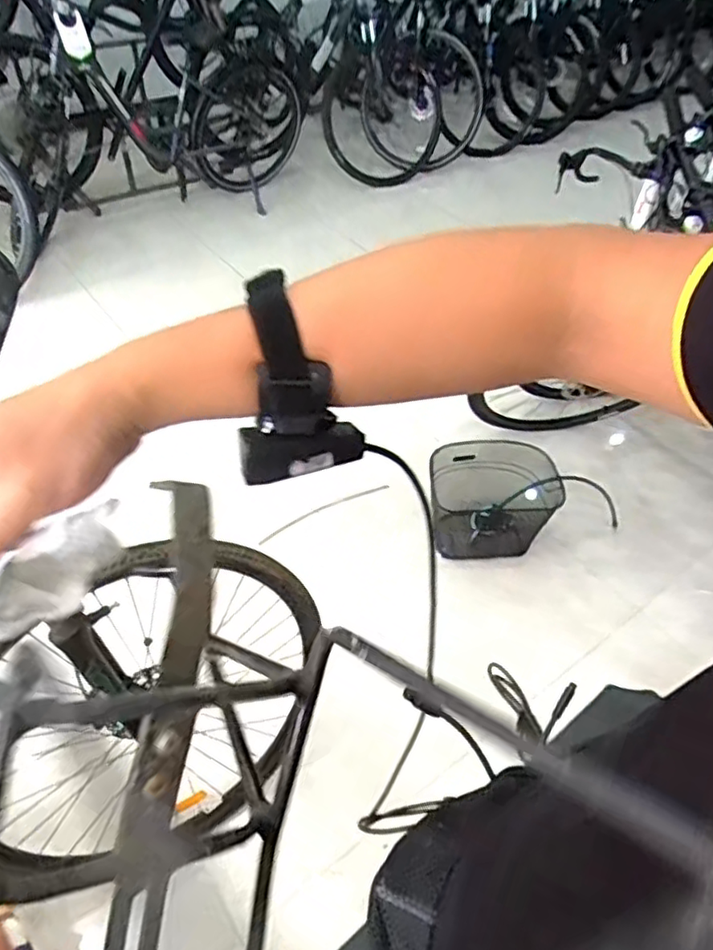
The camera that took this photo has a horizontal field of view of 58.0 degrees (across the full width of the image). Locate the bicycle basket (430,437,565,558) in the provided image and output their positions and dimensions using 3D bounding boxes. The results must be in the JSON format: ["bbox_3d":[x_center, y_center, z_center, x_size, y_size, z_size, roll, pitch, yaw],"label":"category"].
[{"bbox_3d":[0.371,0.076,1.781,0.341,0.233,0.253,5,46,3],"label":"bicycle basket"}]

